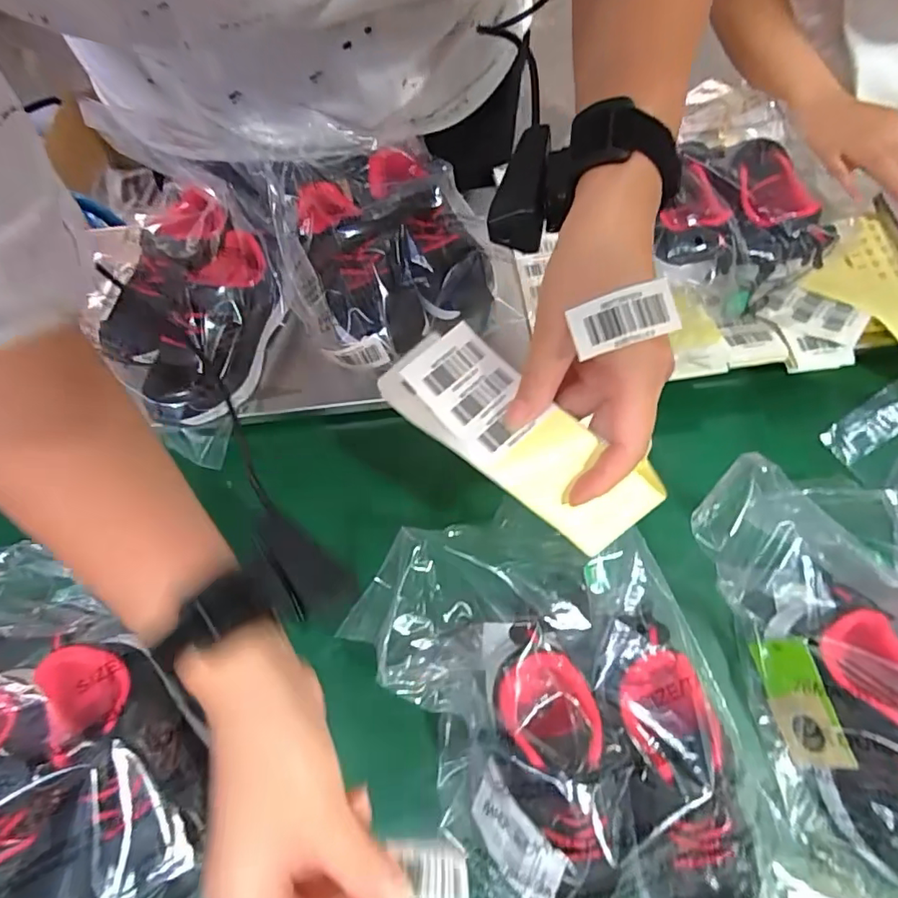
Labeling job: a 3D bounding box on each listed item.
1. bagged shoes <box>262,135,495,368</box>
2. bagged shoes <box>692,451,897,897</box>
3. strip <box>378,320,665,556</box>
[{"bbox_3d":[-0.055,-0.172,0.472,0.172,0.068,0.188,0,68,1],"label":"bagged shoes"},{"bbox_3d":[0.279,0.157,0.346,0.182,0.082,0.298,-11,68,-3],"label":"bagged shoes"},{"bbox_3d":[0.032,-0.011,0.316,0.174,0.049,0.058,39,74,19],"label":"strip"}]

